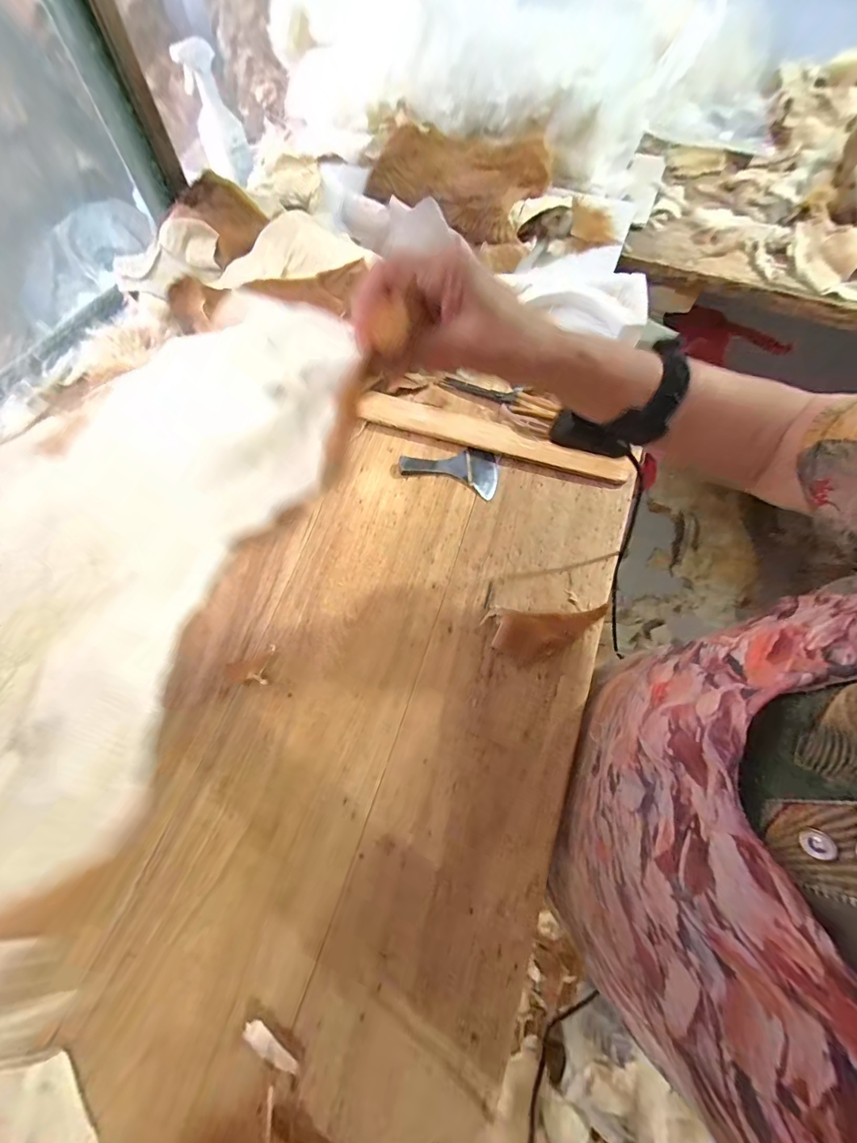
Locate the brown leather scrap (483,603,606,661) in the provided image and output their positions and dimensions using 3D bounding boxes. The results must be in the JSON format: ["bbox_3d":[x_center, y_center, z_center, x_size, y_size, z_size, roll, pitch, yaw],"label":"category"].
[{"bbox_3d":[0.129,0.065,0.451,0.126,0.019,0.058,-1,65,-1],"label":"brown leather scrap"}]

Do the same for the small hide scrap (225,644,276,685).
[{"bbox_3d":[-0.187,0.096,0.432,0.044,0.004,0.041,0,65,-1],"label":"small hide scrap"}]

